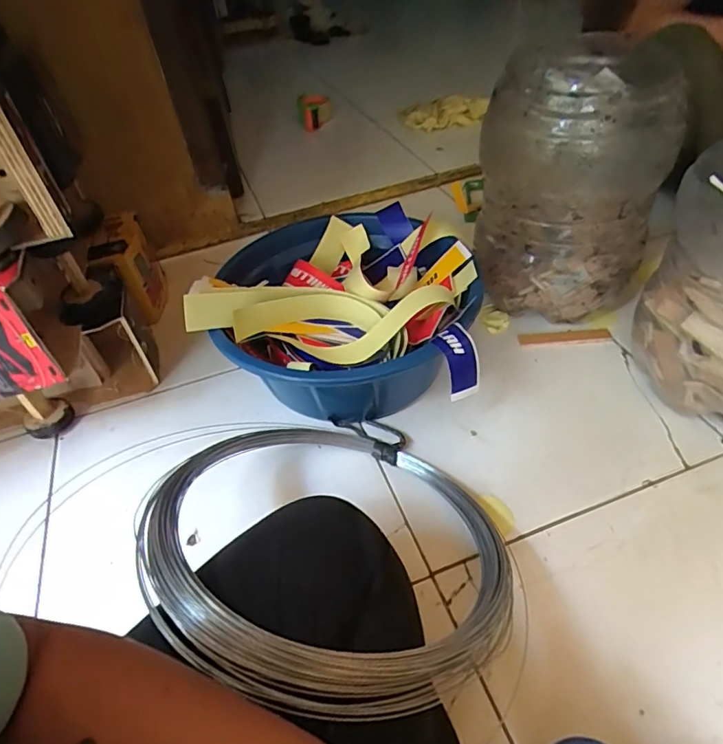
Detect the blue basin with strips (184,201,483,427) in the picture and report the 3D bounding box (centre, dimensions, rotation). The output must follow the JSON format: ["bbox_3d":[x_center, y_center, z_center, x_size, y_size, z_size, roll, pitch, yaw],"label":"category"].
[{"bbox_3d":[-0.028,-0.079,0.710,0.364,0.172,0.350,-3,45,4],"label":"blue basin with strips"}]

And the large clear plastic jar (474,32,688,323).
[{"bbox_3d":[0.280,-0.244,0.685,0.185,0.305,0.182,-18,45,-10],"label":"large clear plastic jar"}]

